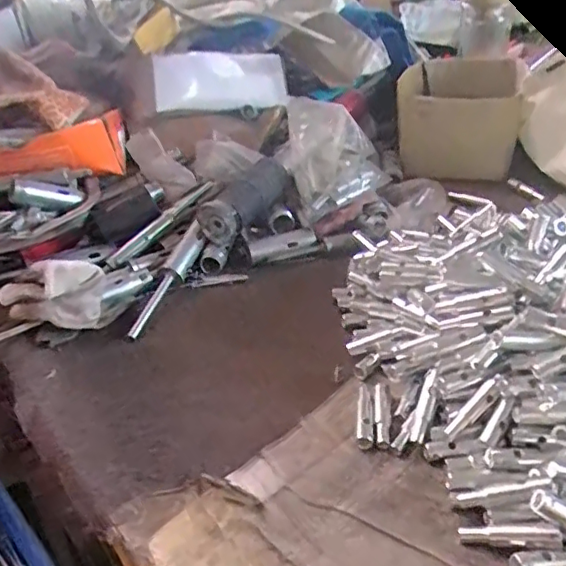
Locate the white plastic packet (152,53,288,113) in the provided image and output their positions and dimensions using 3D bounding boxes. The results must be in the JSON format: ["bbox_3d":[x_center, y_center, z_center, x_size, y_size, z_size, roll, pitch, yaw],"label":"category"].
[{"bbox_3d":[-0.083,-0.253,0.717,0.175,0.064,0.036,-12,33,-30],"label":"white plastic packet"}]

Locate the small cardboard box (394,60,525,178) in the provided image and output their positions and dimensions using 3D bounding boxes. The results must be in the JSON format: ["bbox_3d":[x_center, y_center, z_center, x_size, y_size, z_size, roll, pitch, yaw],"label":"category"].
[{"bbox_3d":[0.221,-0.209,0.727,0.144,0.096,0.146,2,36,12],"label":"small cardboard box"}]

